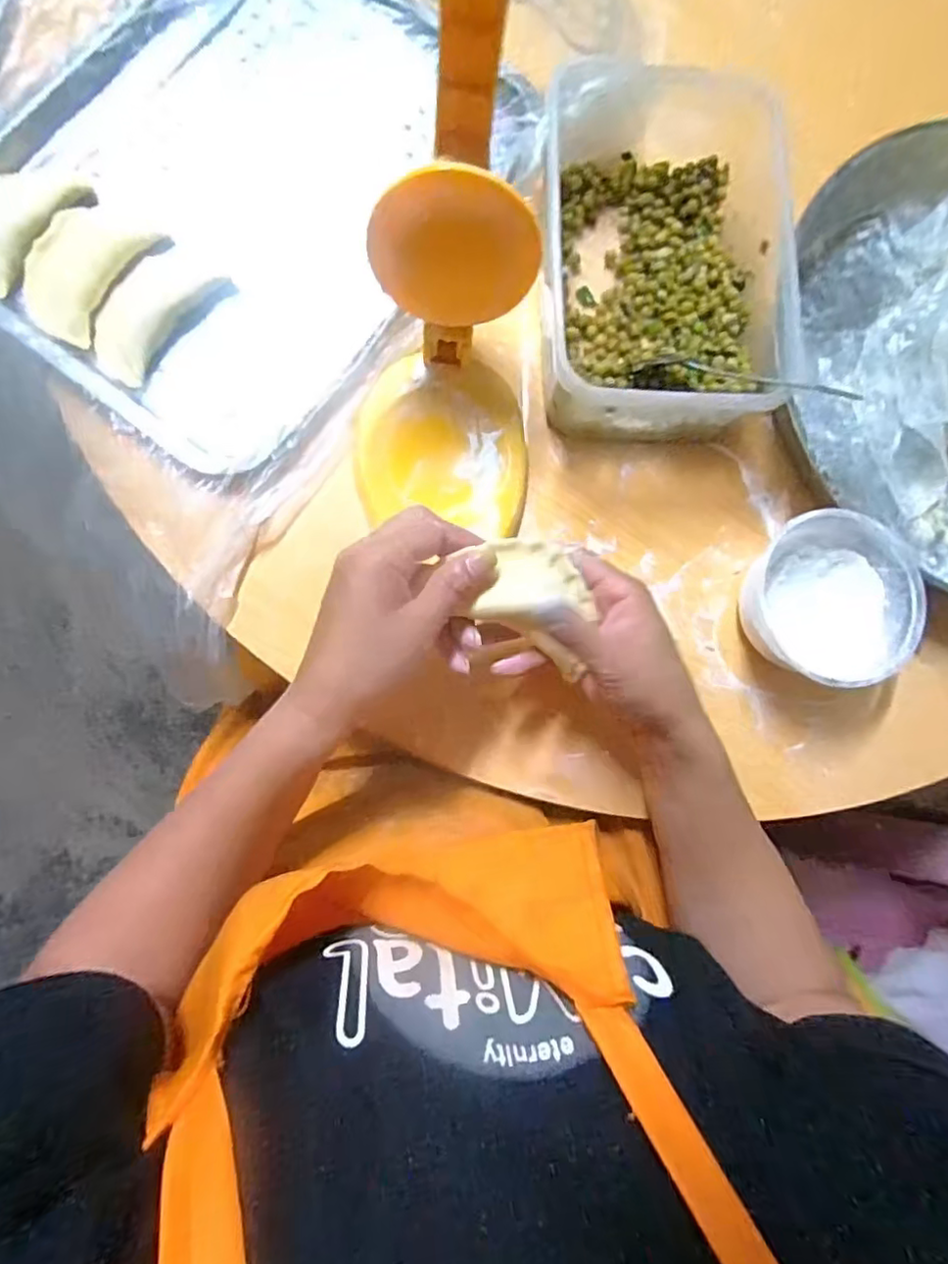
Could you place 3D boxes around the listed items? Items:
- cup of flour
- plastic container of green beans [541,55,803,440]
[{"bbox_3d":[0.241,-0.021,0.418,0.099,0.053,0.110,-12,84,-7],"label":"cup of flour"},{"bbox_3d":[0.141,-0.271,0.441,0.171,0.066,0.258,-1,83,-5],"label":"plastic container of green beans"}]

